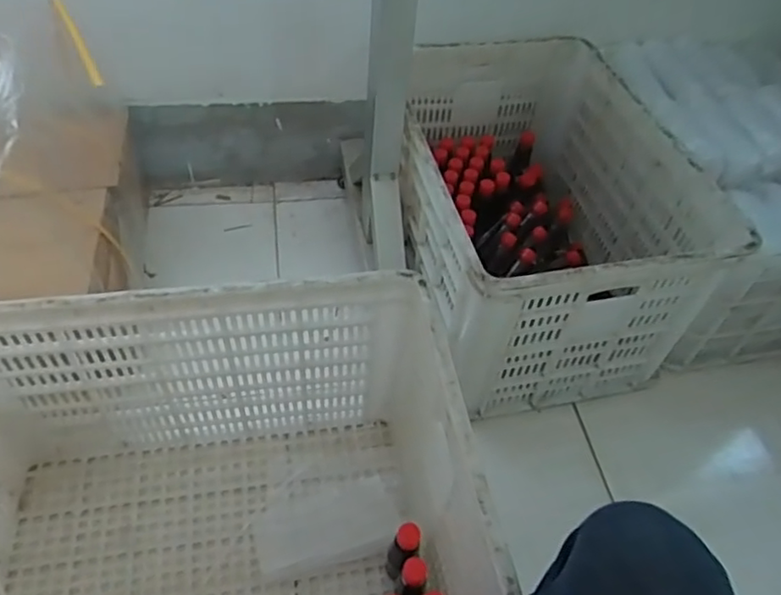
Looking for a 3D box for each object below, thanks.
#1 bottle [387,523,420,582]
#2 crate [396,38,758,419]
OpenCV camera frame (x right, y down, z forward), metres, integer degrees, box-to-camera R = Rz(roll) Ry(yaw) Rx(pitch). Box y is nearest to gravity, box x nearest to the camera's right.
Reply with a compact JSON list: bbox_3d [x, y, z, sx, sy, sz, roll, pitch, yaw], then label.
[{"bbox_3d":[0.017,0.344,0.809,0.033,0.130,0.039,-27,58,-26],"label":"bottle"},{"bbox_3d":[0.236,-0.169,1.130,0.450,0.336,0.657,-10,52,-15],"label":"crate"}]

